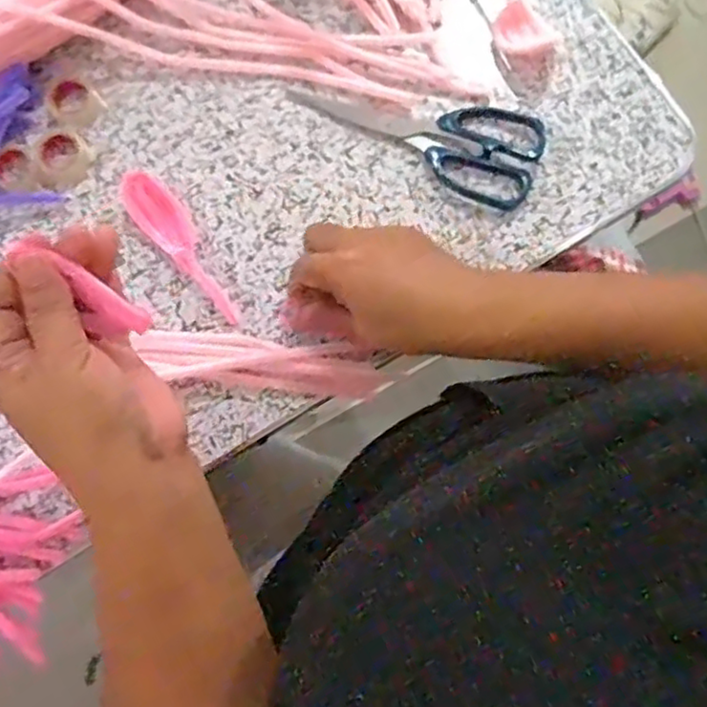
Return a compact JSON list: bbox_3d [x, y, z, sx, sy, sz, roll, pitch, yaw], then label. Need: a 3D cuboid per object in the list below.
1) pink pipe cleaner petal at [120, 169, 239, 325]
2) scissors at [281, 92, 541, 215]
[{"bbox_3d":[-0.115,-0.076,0.456,0.031,0.020,0.119,-42,82,-4],"label":"pink pipe cleaner petal"},{"bbox_3d":[0.045,-0.158,0.472,0.176,0.012,0.070,20,83,5],"label":"scissors"}]

